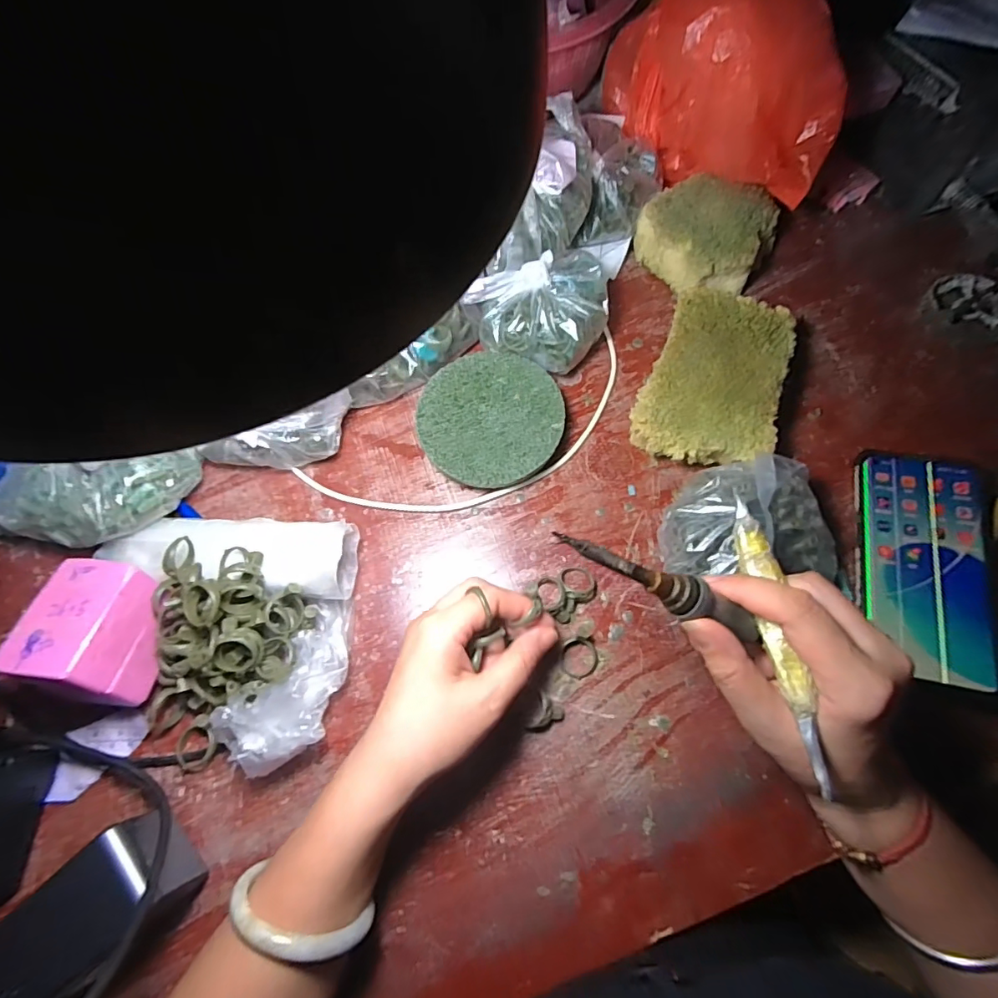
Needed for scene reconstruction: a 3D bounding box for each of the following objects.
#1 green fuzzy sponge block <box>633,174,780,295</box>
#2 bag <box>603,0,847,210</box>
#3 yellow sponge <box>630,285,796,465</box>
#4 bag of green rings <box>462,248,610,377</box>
[{"bbox_3d":[0.176,-0.224,0.427,0.103,0.043,0.101,39,75,14],"label":"green fuzzy sponge block"},{"bbox_3d":[0.173,-0.329,0.377,0.121,0.134,0.160,-9,70,-2],"label":"bag"},{"bbox_3d":[0.160,-0.089,0.378,0.094,0.043,0.139,18,71,7],"label":"yellow sponge"},{"bbox_3d":[0.037,-0.138,0.387,0.102,0.064,0.078,-26,71,-8],"label":"bag of green rings"}]

